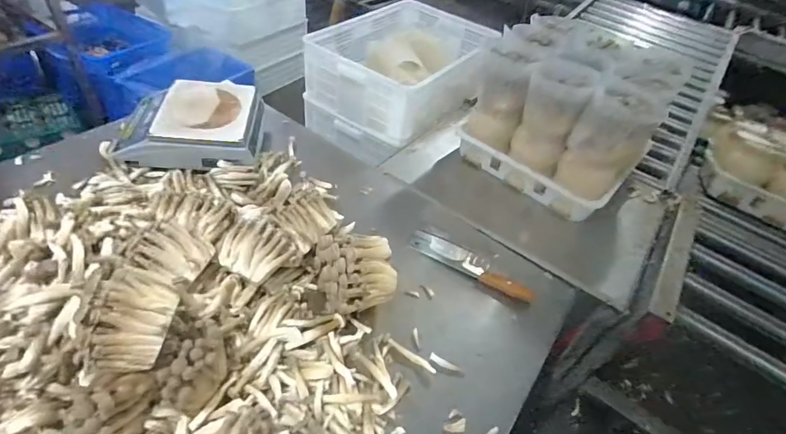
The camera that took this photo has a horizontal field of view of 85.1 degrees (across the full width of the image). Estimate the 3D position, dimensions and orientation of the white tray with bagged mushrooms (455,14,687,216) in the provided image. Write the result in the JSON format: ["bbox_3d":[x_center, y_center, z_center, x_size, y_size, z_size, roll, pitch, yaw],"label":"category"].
[{"bbox_3d":[0.461,-0.285,1.158,0.431,0.328,0.359,36,50,24],"label":"white tray with bagged mushrooms"}]

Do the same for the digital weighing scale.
[{"bbox_3d":[-0.520,-0.245,1.089,0.326,0.101,0.326,1,45,-10],"label":"digital weighing scale"}]

